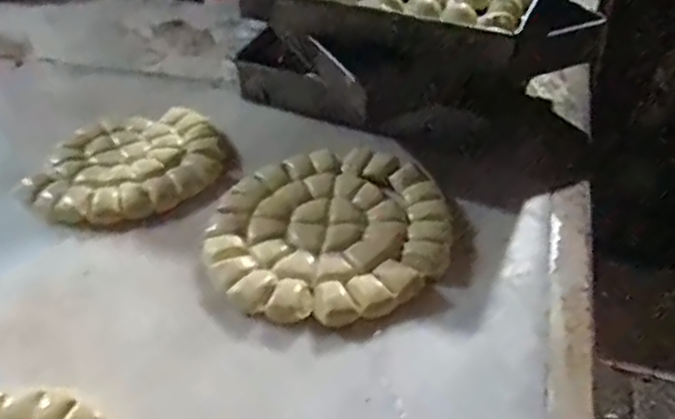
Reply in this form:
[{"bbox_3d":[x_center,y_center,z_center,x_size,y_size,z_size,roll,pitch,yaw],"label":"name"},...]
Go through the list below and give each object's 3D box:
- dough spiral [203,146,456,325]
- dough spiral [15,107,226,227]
[{"bbox_3d":[-0.008,0.014,0.888,0.297,0.045,0.324,2,40,3],"label":"dough spiral"},{"bbox_3d":[-0.306,-0.068,0.992,0.271,0.035,0.225,-13,41,-15],"label":"dough spiral"}]

